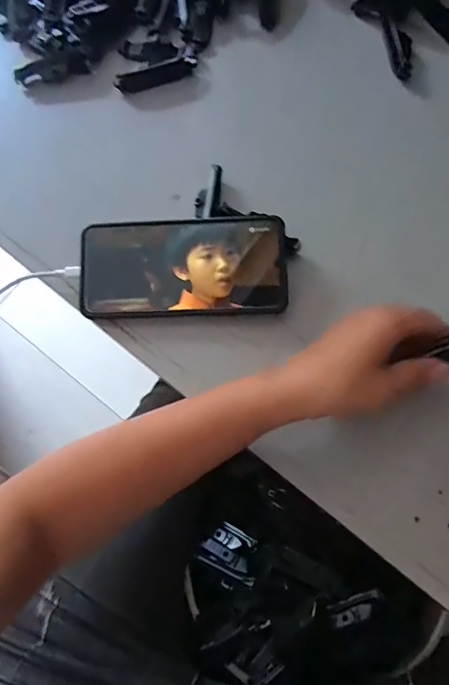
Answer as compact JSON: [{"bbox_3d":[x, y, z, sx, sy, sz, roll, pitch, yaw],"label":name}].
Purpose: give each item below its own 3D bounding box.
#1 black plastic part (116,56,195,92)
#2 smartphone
[{"bbox_3d":[-0.068,-0.268,0.460,0.082,0.008,0.019,-19,72,-5],"label":"black plastic part"},{"bbox_3d":[-0.033,-0.061,0.379,0.165,0.015,0.078,-2,86,3],"label":"smartphone"}]

